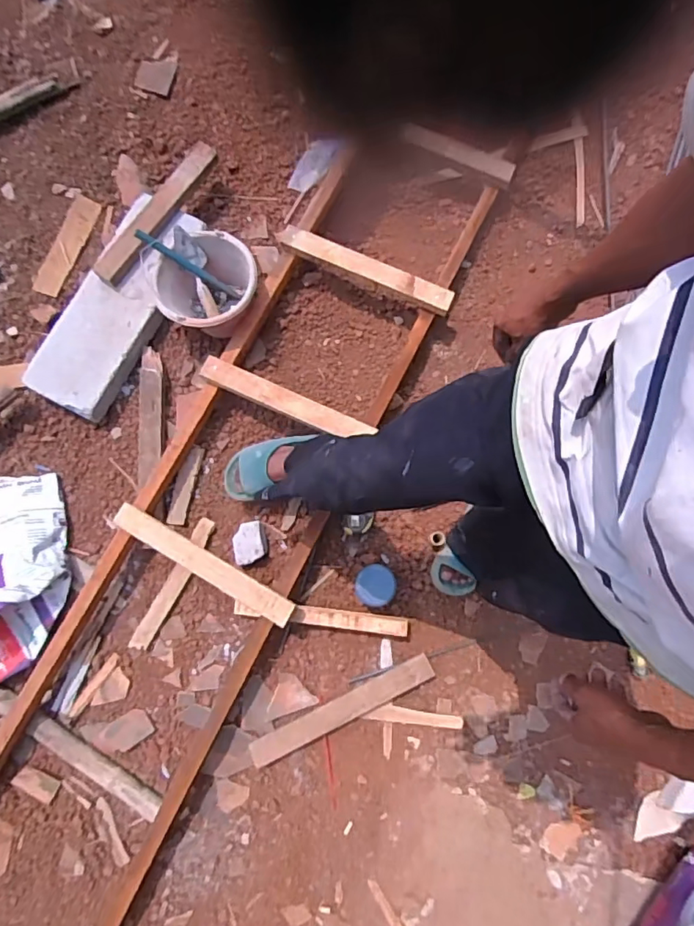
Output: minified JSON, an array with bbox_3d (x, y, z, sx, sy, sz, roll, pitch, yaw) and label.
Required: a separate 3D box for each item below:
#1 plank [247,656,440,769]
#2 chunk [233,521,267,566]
[{"bbox_3d":[-0.012,0.586,1.274,0.462,0.023,0.061,-28,80,0],"label":"plank"},{"bbox_3d":[-0.242,0.200,1.346,0.083,0.070,0.103,-9,79,-2],"label":"chunk"}]

